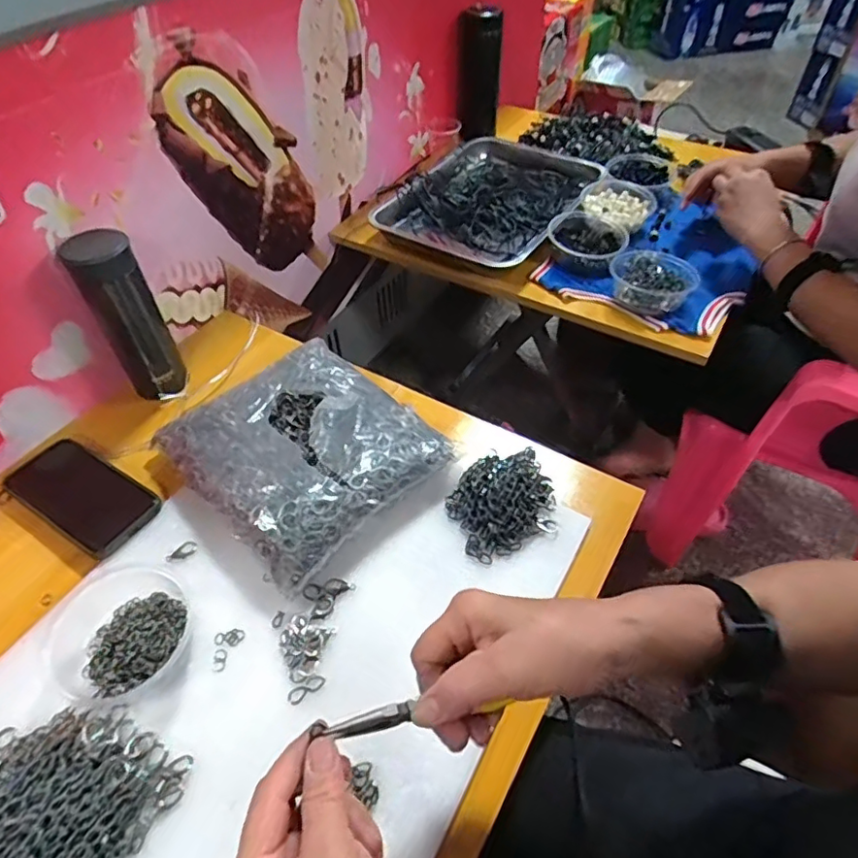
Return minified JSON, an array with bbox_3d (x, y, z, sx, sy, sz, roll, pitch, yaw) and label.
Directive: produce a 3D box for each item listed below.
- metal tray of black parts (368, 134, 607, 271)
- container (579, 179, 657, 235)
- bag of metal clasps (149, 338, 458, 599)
[{"bbox_3d":[0.104,-0.385,0.964,0.269,0.054,0.330,26,54,22],"label":"metal tray of black parts"},{"bbox_3d":[0.285,-0.340,0.861,0.096,0.031,0.095,0,49,1],"label":"container"},{"bbox_3d":[-0.131,0.016,0.600,0.244,0.056,0.223,36,58,28],"label":"bag of metal clasps"}]

